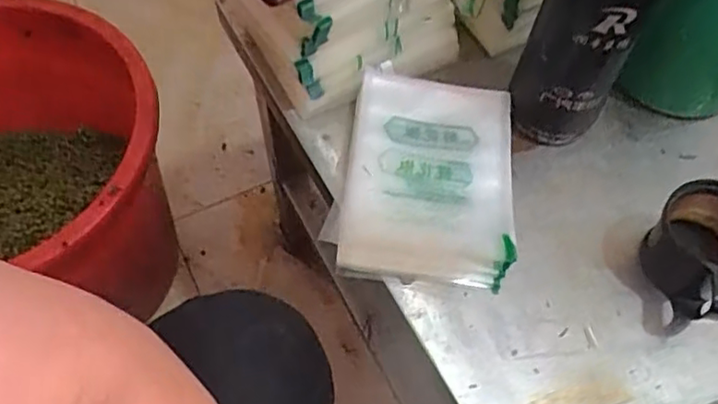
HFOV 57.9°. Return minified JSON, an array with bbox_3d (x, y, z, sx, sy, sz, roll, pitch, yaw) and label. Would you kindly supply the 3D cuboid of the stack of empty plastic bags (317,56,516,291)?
[{"bbox_3d":[0.047,-0.020,0.454,0.116,0.035,0.158,6,59,3],"label":"stack of empty plastic bags"}]

